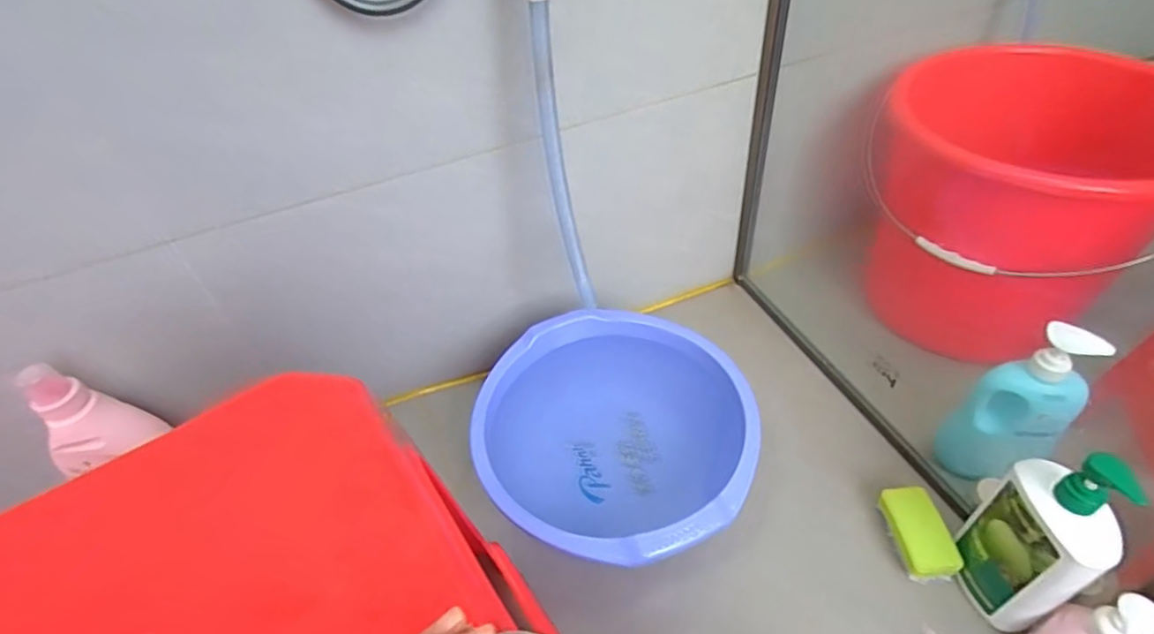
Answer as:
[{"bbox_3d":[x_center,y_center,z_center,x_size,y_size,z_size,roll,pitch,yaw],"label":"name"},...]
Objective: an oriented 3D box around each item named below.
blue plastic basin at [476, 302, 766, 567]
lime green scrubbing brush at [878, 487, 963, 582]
[{"bbox_3d":[0.050,0.165,0.769,0.319,0.144,0.342,-3,46,3],"label":"blue plastic basin"},{"bbox_3d":[0.422,0.266,0.732,0.060,0.032,0.107,-4,46,3],"label":"lime green scrubbing brush"}]

